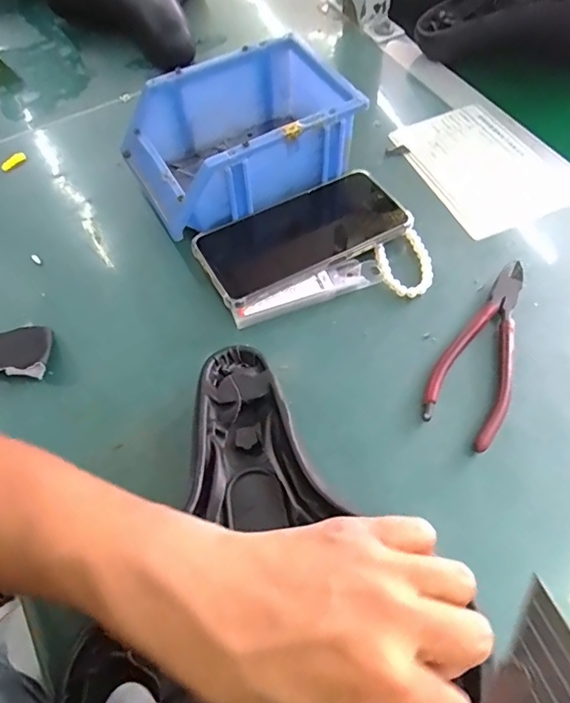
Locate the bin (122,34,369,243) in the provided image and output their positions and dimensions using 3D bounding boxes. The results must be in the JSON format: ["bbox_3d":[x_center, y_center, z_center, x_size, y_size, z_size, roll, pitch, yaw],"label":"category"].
[{"bbox_3d":[-0.035,-0.181,0.424,0.185,0.083,0.119,-27,64,-12],"label":"bin"}]

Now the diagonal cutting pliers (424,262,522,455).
[{"bbox_3d":[0.148,-0.004,0.355,0.052,0.010,0.154,29,66,16],"label":"diagonal cutting pliers"}]

